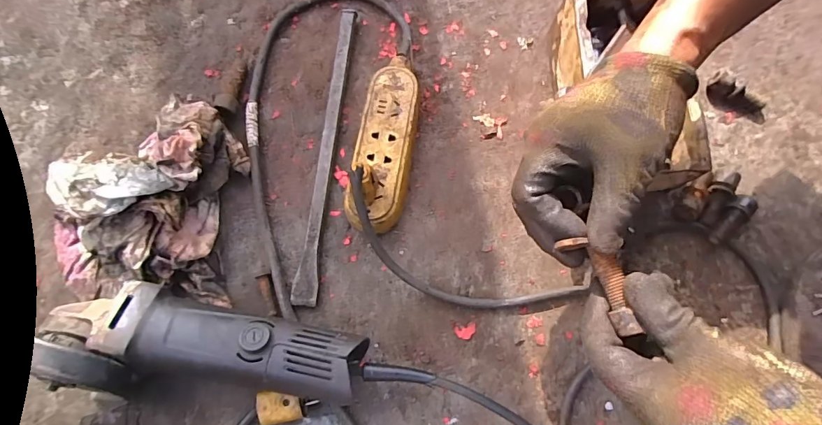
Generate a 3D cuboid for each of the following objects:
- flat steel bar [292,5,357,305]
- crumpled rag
[{"bbox_3d":[-0.085,-0.069,0.452,0.023,0.016,0.328,7,75,1],"label":"flat steel bar"},{"bbox_3d":[-0.258,-0.021,0.406,0.177,0.074,0.213,0,75,-1],"label":"crumpled rag"}]

